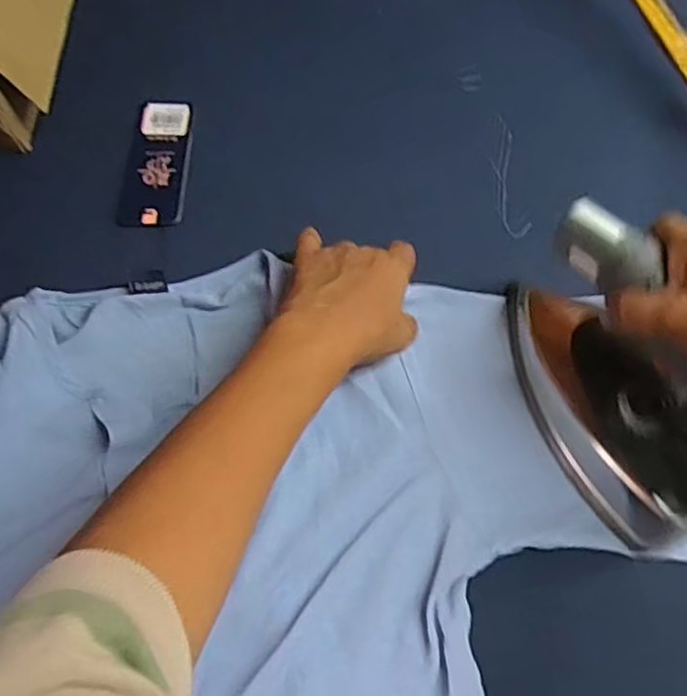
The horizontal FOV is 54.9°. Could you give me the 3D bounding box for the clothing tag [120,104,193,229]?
[{"bbox_3d":[-0.143,-0.148,0.520,0.046,0.004,0.121,2,67,0],"label":"clothing tag"}]

